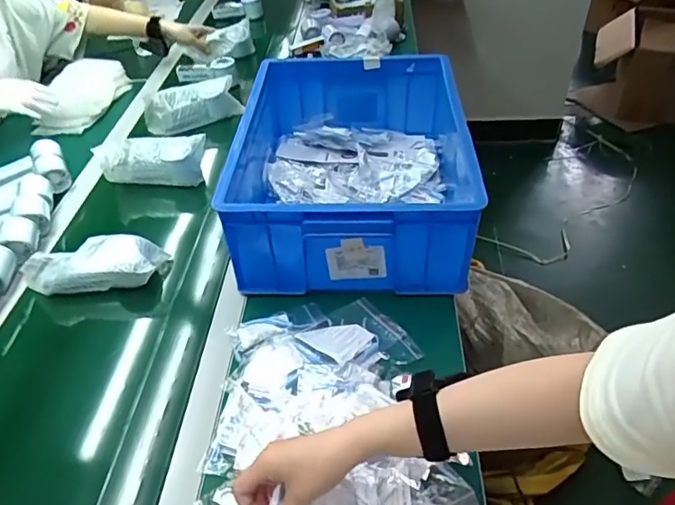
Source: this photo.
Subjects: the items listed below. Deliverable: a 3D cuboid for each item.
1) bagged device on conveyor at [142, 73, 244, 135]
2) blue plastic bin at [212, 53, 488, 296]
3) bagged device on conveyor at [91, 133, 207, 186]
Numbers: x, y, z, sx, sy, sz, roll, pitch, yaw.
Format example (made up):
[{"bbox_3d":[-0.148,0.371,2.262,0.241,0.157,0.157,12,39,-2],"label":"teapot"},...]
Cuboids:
[{"bbox_3d":[-0.310,-0.322,1.168,0.204,0.088,0.043,-24,46,-22],"label":"bagged device on conveyor"},{"bbox_3d":[0.015,-0.147,0.877,0.385,0.162,0.452,0,42,4],"label":"blue plastic bin"},{"bbox_3d":[-0.340,-0.170,0.996,0.190,0.073,0.057,-4,42,-1],"label":"bagged device on conveyor"}]

